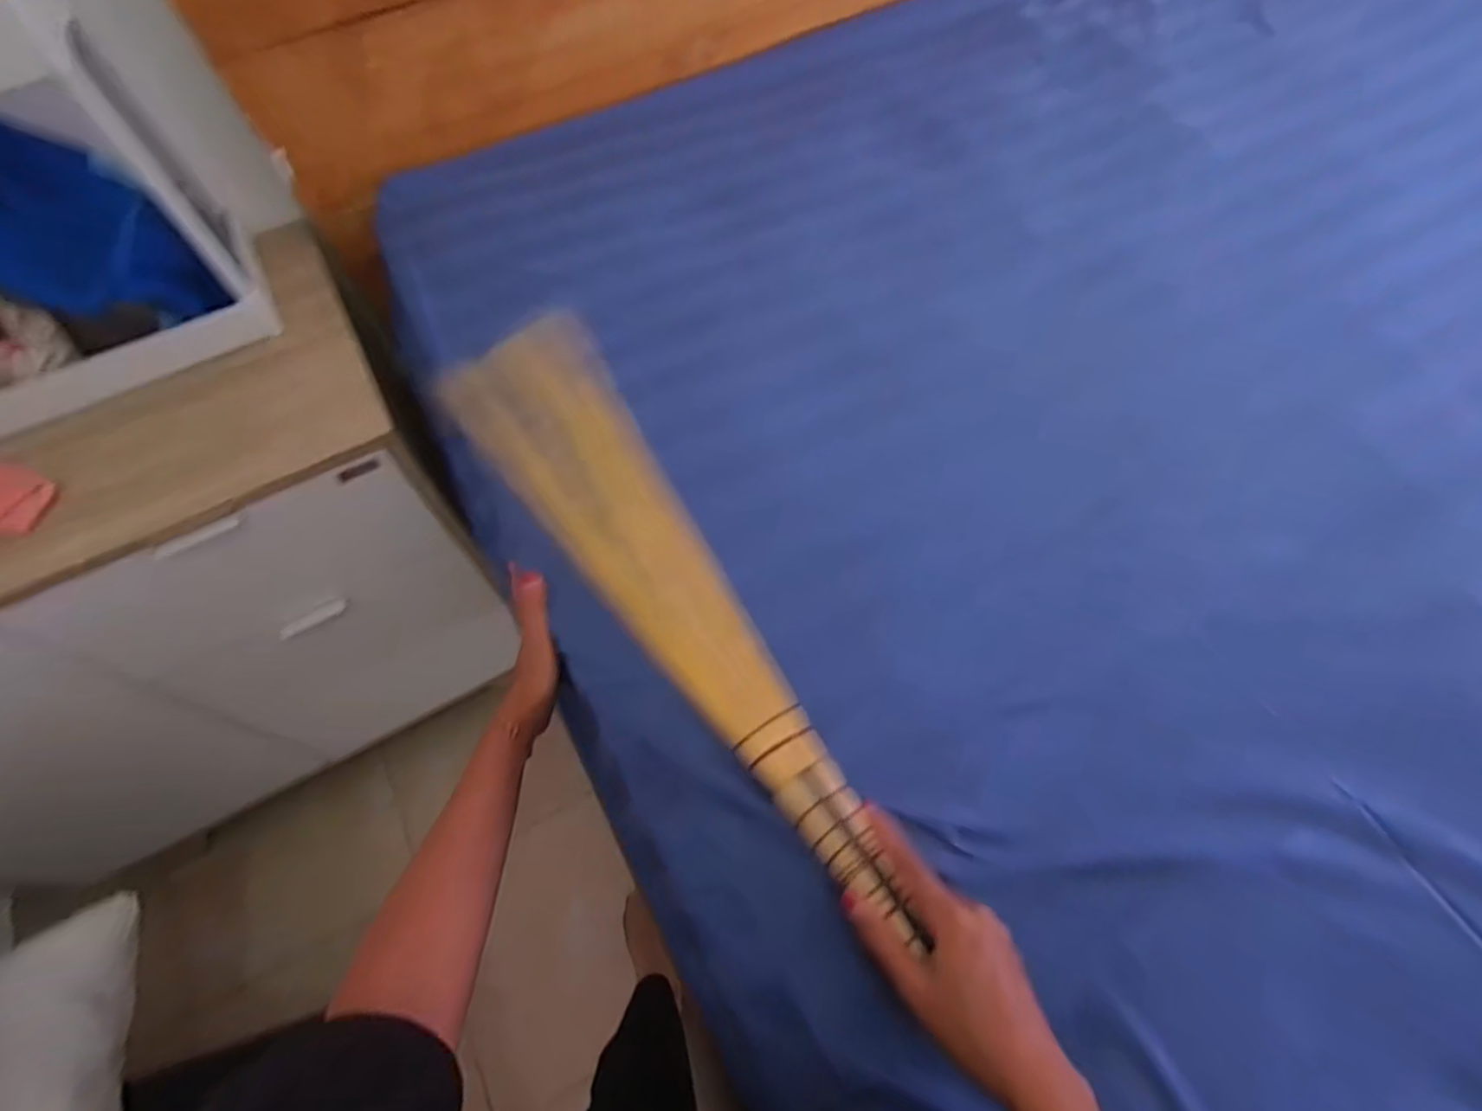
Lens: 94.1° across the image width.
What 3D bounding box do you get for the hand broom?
[{"bbox_3d":[-0.065,0.014,0.557,0.130,0.030,0.578,-32,66,-12],"label":"hand broom"}]

